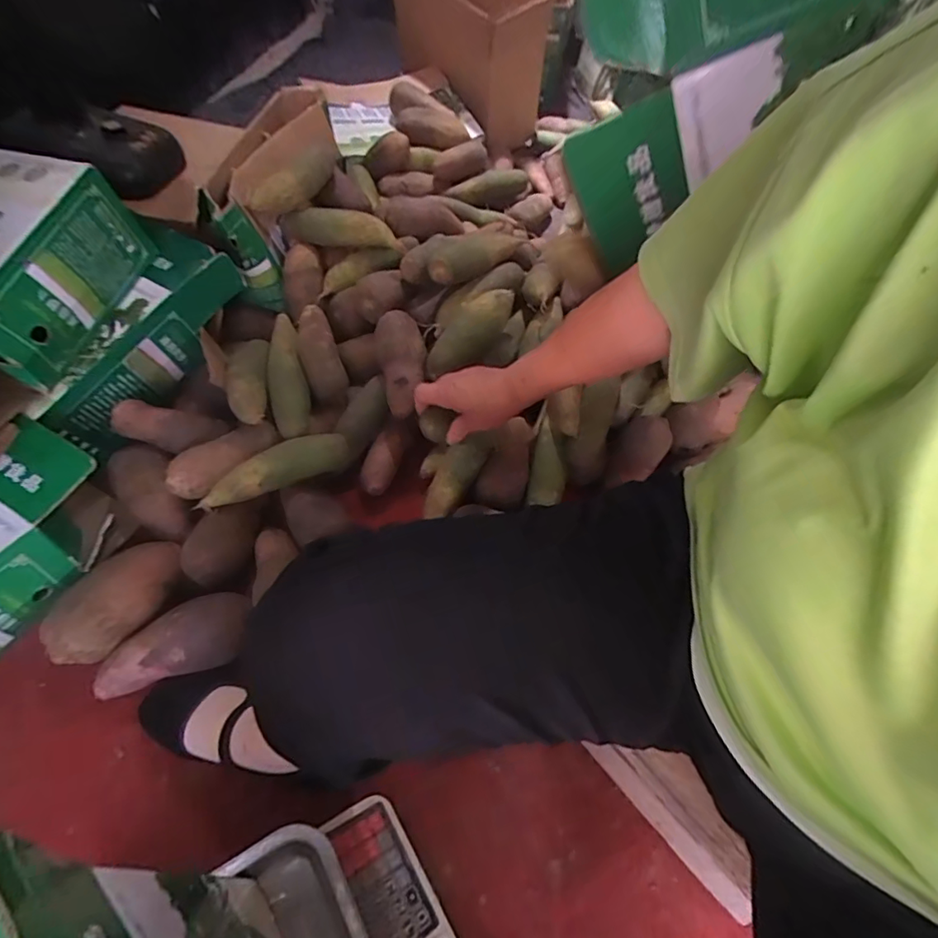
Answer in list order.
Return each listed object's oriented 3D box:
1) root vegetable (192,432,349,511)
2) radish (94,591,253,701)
[{"bbox_3d":[-0.256,0.003,0.710,0.196,0.054,0.053,-19,59,-18],"label":"root vegetable"},{"bbox_3d":[-0.336,0.205,0.615,0.177,0.072,0.076,-20,59,-18],"label":"radish"}]

